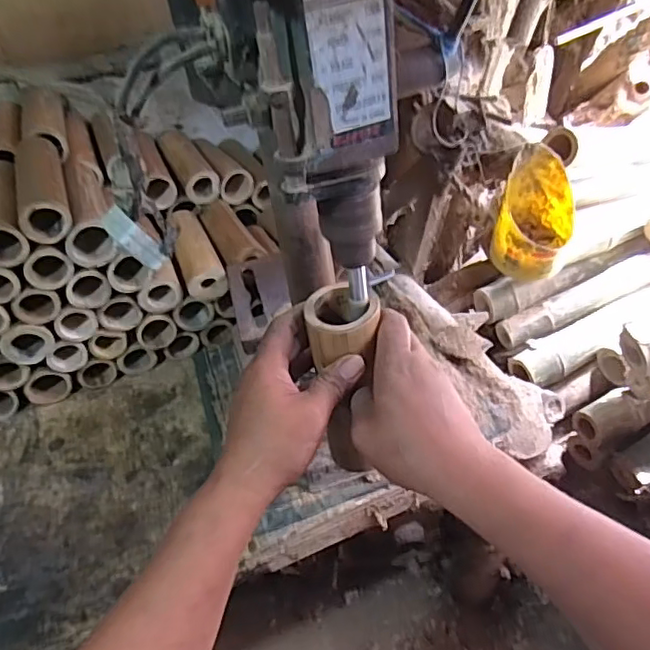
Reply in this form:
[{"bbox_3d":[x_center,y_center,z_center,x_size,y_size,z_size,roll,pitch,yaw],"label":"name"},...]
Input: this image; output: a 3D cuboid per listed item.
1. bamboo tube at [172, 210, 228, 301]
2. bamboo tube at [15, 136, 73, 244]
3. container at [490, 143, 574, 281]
[{"bbox_3d":[-0.183,-0.107,0.821,0.054,0.046,0.184,-17,45,-11],"label":"bamboo tube"},{"bbox_3d":[-0.338,-0.167,0.700,0.051,0.045,0.187,-19,45,-12],"label":"bamboo tube"},{"bbox_3d":[0.259,-0.135,0.721,0.079,0.141,0.096,17,49,23],"label":"container"}]

